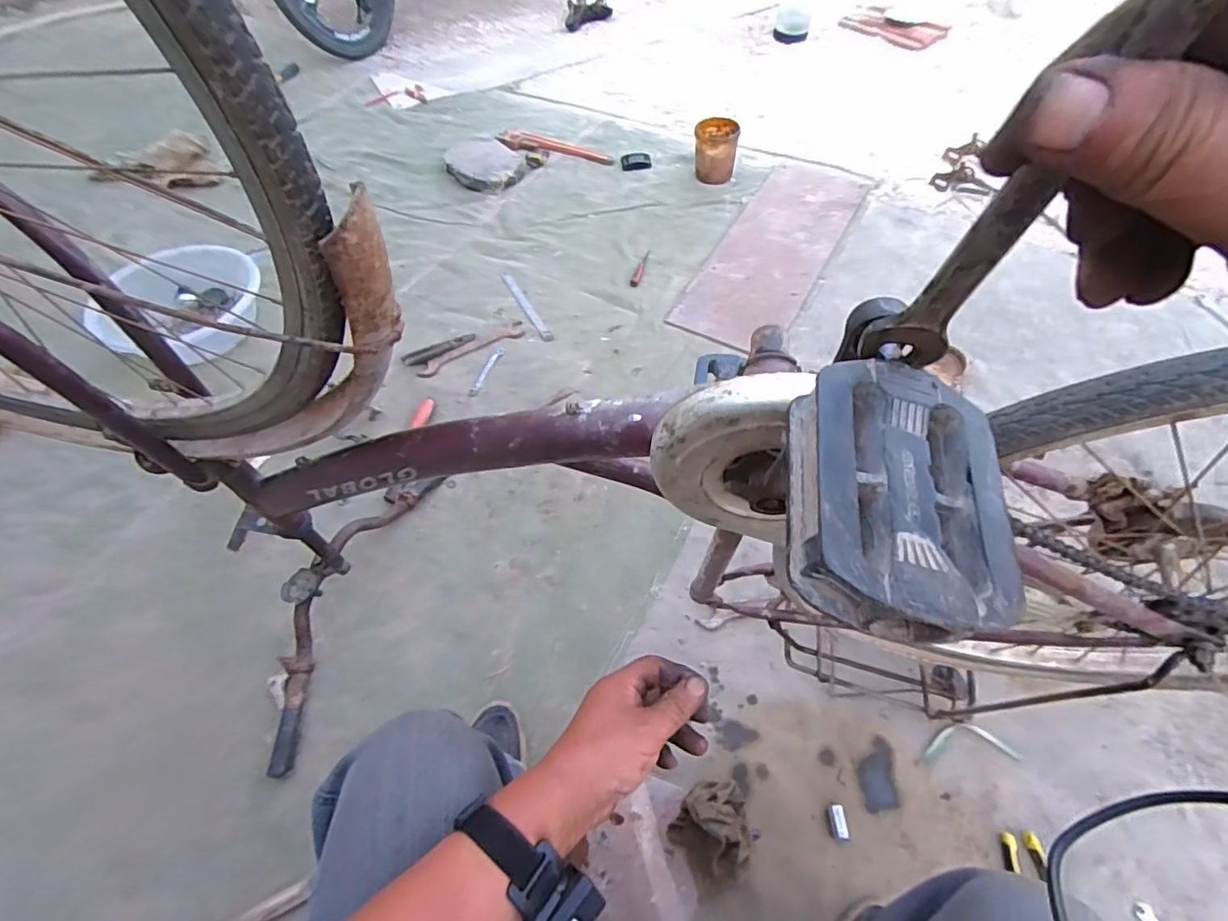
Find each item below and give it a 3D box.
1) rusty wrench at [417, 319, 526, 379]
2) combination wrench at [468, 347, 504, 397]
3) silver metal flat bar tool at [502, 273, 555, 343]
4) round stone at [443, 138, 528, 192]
[{"bbox_3d":[-0.315,-0.248,1.260,0.249,0.011,0.045,-29,64,-16],"label":"rusty wrench"},{"bbox_3d":[-0.274,-0.194,1.222,0.022,0.016,0.147,17,62,9],"label":"combination wrench"},{"bbox_3d":[-0.205,-0.359,1.330,0.025,0.006,0.236,-23,64,-25],"label":"silver metal flat bar tool"},{"bbox_3d":[-0.361,-0.826,1.573,0.227,0.053,0.197,30,62,18],"label":"round stone"}]

